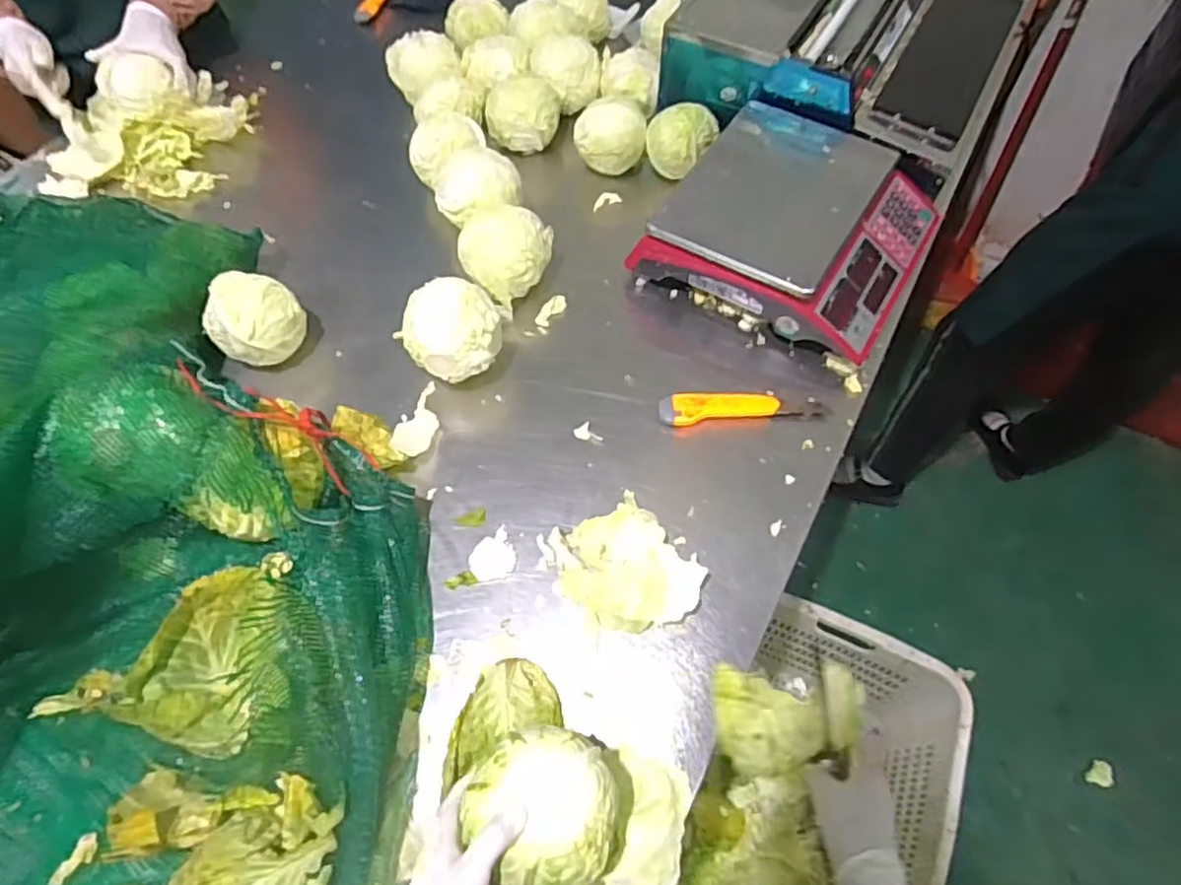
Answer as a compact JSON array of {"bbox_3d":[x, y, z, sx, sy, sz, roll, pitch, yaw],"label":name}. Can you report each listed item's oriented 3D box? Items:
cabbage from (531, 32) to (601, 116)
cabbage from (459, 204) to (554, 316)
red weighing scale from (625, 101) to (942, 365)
[{"bbox_3d":[-0.038,-0.579,1.055,0.105,0.090,0.095,-3,59,0],"label":"cabbage"},{"bbox_3d":[-0.112,-0.235,0.888,0.106,0.107,0.098,-1,59,1],"label":"cabbage"},{"bbox_3d":[0.273,-0.286,0.907,0.320,0.115,0.307,30,64,18],"label":"red weighing scale"}]

